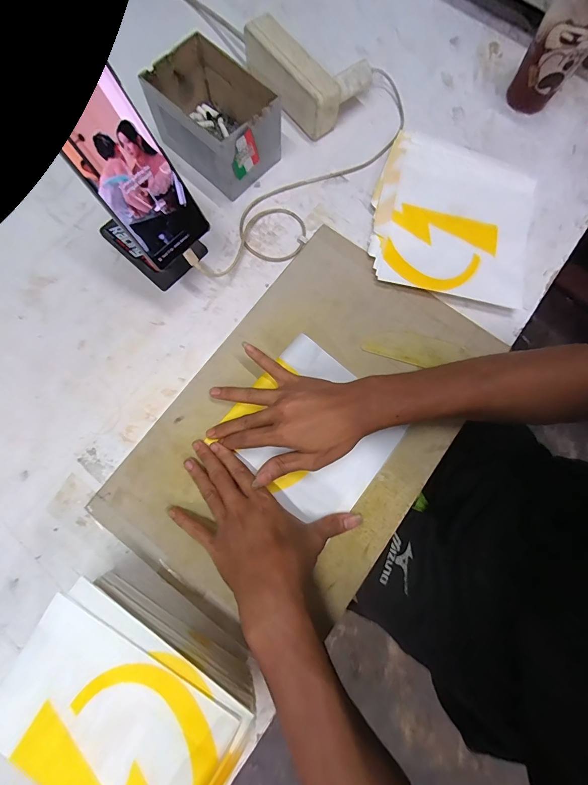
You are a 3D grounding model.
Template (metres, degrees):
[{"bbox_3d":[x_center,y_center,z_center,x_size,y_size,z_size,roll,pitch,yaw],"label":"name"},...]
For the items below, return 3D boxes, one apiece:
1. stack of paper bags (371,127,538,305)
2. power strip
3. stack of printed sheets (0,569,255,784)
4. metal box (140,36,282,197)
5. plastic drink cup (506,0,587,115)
[{"bbox_3d":[0.203,-0.221,0.435,0.195,0.024,0.215,13,77,1],"label":"stack of paper bags"},{"bbox_3d":[-0.002,-0.423,0.459,0.042,0.060,0.158,-37,81,-9],"label":"power strip"},{"bbox_3d":[-0.134,0.258,0.290,0.185,0.087,0.125,32,78,6],"label":"stack of printed sheets"},{"bbox_3d":[-0.097,-0.339,0.425,0.144,0.081,0.099,42,79,8],"label":"metal box"},{"bbox_3d":[0.344,-0.446,0.426,0.083,0.150,0.095,32,78,6],"label":"plastic drink cup"}]

